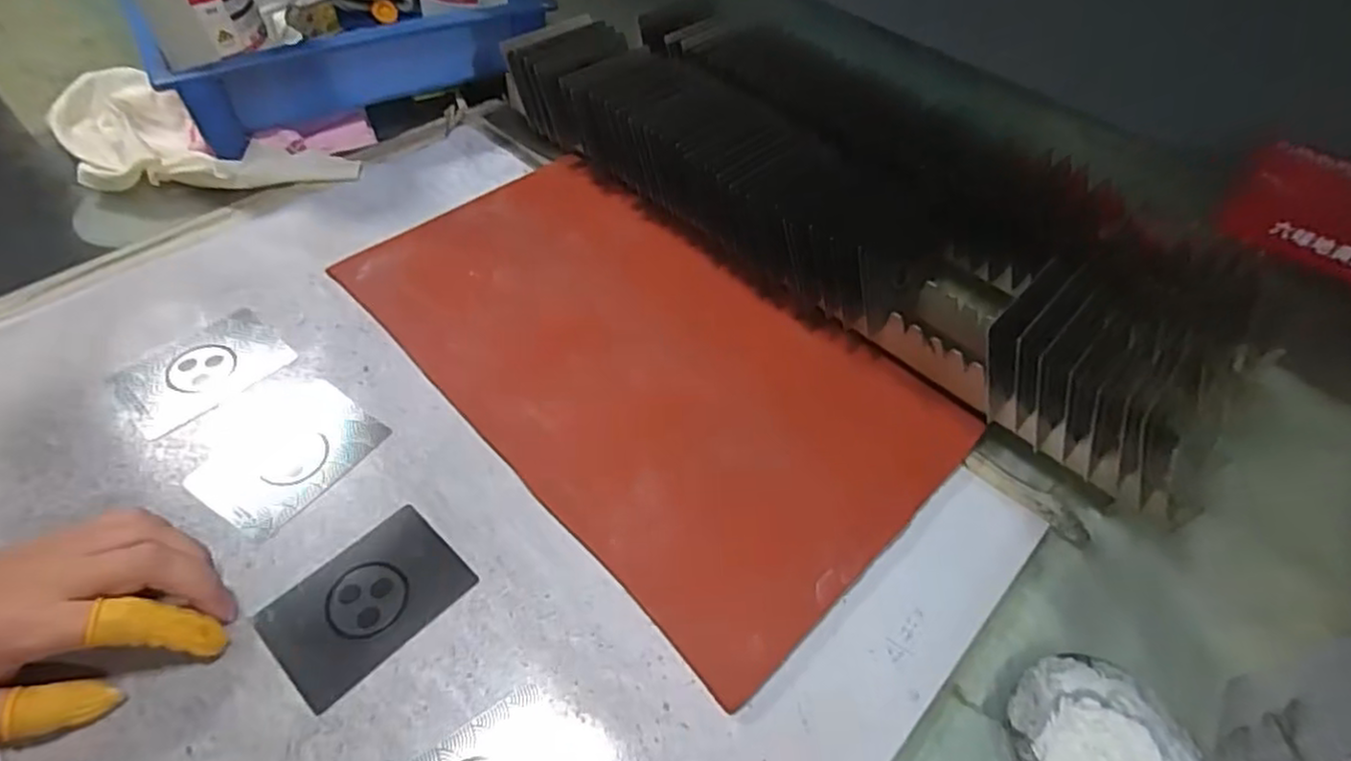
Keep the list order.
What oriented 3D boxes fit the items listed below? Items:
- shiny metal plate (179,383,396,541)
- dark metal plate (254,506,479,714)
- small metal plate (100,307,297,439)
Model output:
[{"bbox_3d":[-0.217,0.041,0.382,0.071,0.004,0.087,29,58,20],"label":"shiny metal plate"},{"bbox_3d":[-0.150,0.106,0.332,0.061,0.004,0.085,37,57,24],"label":"dark metal plate"},{"bbox_3d":[-0.284,-0.007,0.411,0.061,0.006,0.087,34,56,22],"label":"small metal plate"}]

